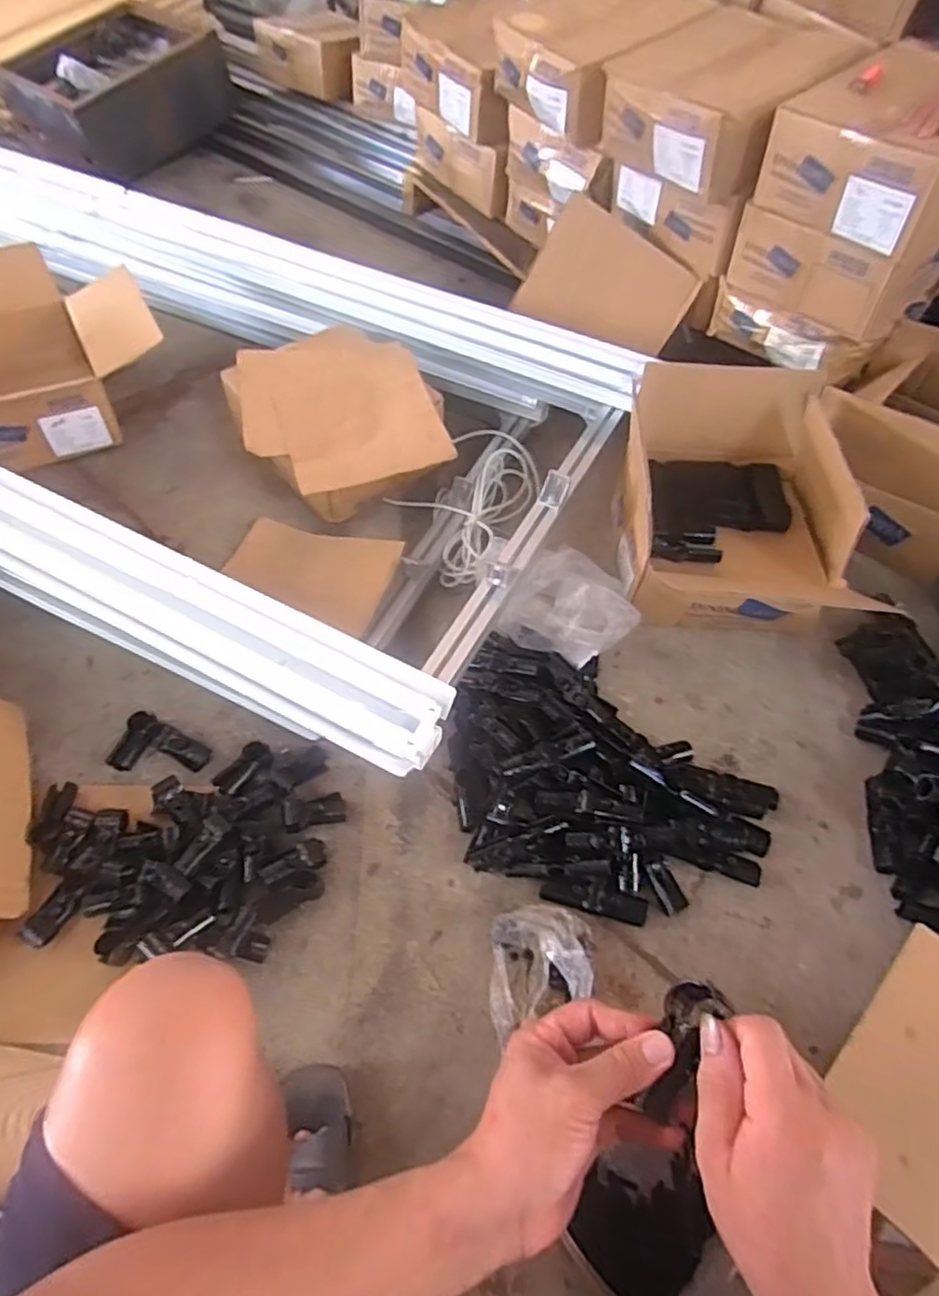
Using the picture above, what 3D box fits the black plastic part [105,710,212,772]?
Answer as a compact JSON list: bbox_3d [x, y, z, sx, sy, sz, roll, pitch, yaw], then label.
[{"bbox_3d":[-0.407,0.132,0.883,0.122,0.027,0.075,18,56,10],"label":"black plastic part"}]

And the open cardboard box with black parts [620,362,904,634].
[{"bbox_3d":[0.408,-0.234,1.052,0.317,0.212,0.359,6,55,1],"label":"open cardboard box with black parts"}]

